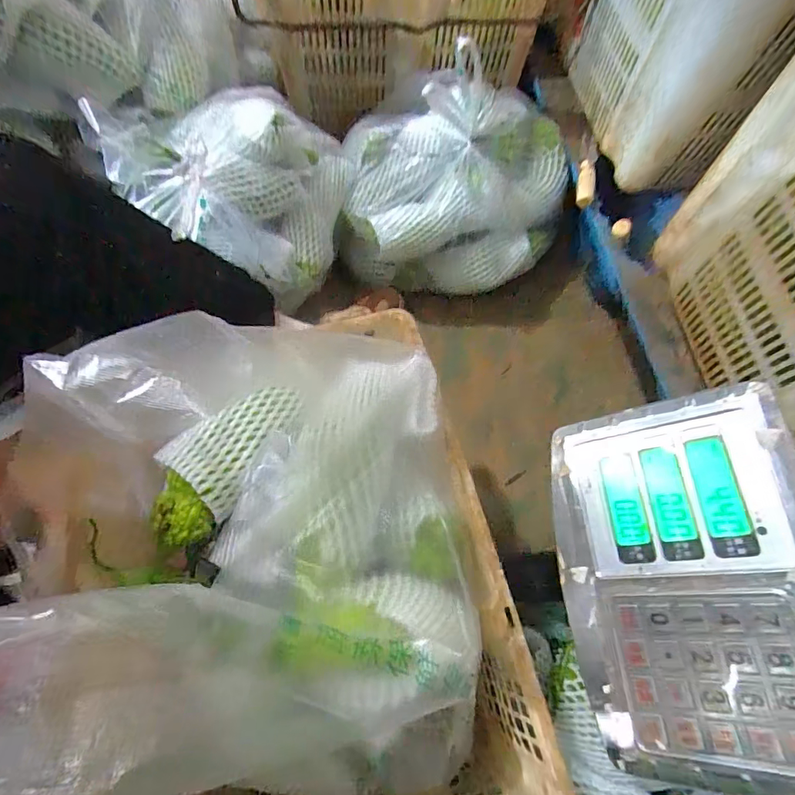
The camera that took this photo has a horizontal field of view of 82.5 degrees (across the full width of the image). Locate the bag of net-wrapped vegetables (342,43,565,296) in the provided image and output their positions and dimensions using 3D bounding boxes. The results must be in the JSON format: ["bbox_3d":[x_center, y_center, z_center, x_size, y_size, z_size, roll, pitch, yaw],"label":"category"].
[{"bbox_3d":[0.088,-0.360,0.707,0.354,0.191,0.316,4,71,-1],"label":"bag of net-wrapped vegetables"}]

